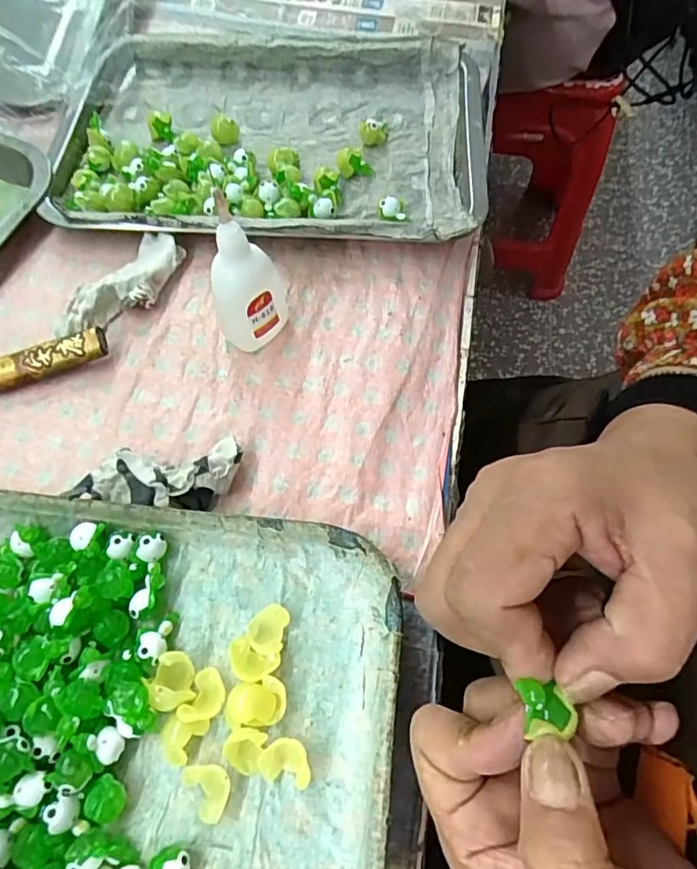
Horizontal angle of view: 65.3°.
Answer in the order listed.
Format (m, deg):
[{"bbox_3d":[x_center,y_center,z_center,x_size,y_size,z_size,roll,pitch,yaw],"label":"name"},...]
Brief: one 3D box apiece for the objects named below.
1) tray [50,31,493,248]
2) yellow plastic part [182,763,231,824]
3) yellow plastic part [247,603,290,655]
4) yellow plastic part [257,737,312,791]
[{"bbox_3d":[-0.054,-0.223,0.405,0.302,0.030,0.203,4,65,0],"label":"tray"},{"bbox_3d":[-0.059,0.152,0.233,0.017,0.011,0.023,-22,67,-12],"label":"yellow plastic part"},{"bbox_3d":[-0.038,0.093,0.260,0.018,0.012,0.023,10,65,3],"label":"yellow plastic part"},{"bbox_3d":[-0.027,0.142,0.236,0.023,0.011,0.017,9,65,3],"label":"yellow plastic part"}]

